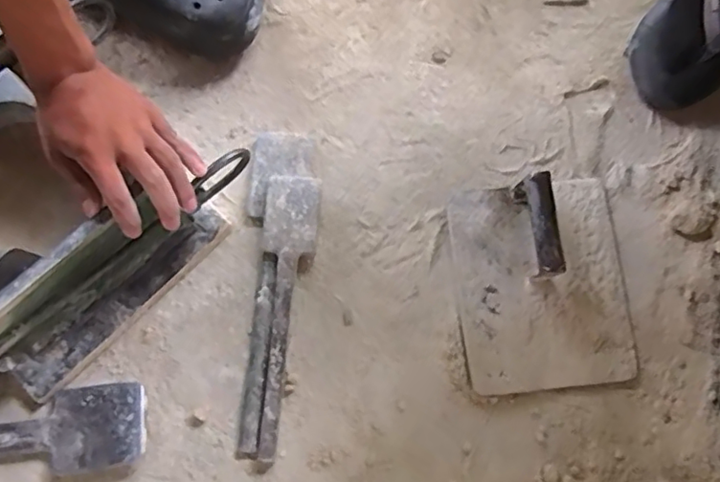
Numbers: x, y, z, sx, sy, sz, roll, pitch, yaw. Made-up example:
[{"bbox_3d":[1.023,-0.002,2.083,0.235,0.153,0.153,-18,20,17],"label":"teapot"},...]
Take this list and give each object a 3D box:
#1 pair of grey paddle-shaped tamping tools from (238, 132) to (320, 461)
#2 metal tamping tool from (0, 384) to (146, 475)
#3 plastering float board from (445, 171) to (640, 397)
[{"bbox_3d":[-0.084,0.049,0.596,0.070,0.027,0.325,2,78,2],"label":"pair of grey paddle-shaped tamping tools"},{"bbox_3d":[-0.372,0.203,0.568,0.334,0.027,0.073,-11,78,-1],"label":"metal tamping tool"},{"bbox_3d":[0.184,0.038,0.575,0.172,0.060,0.210,-6,78,0],"label":"plastering float board"}]

